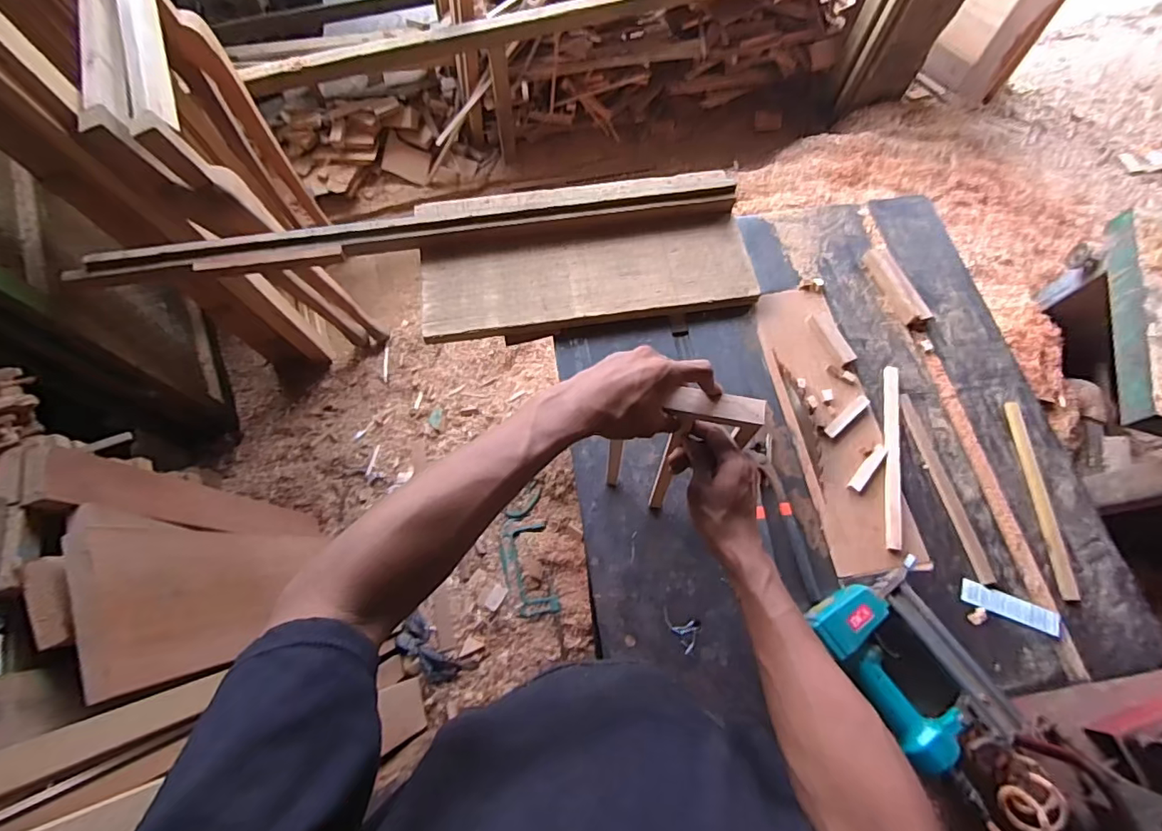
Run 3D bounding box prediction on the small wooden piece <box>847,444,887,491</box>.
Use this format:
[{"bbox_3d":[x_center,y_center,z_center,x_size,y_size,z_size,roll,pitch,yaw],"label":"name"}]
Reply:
[{"bbox_3d":[0.407,0.073,0.754,0.017,0.010,0.079,39,73,13],"label":"small wooden piece"}]

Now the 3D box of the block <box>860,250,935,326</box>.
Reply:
[{"bbox_3d":[0.512,-0.210,0.867,0.048,0.023,0.139,-20,70,-9],"label":"block"}]

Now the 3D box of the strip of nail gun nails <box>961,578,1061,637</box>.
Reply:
[{"bbox_3d":[0.558,0.250,0.690,0.122,0.010,0.033,19,69,6],"label":"strip of nail gun nails"}]

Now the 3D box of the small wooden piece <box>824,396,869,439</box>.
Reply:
[{"bbox_3d":[0.390,0.001,0.779,0.088,0.009,0.016,-36,74,-14],"label":"small wooden piece"}]

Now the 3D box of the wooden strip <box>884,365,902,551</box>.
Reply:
[{"bbox_3d":[0.448,0.053,0.763,0.024,0.006,0.274,12,69,3],"label":"wooden strip"}]

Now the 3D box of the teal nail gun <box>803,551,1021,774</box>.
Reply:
[{"bbox_3d":[0.401,0.302,0.633,0.198,0.058,0.228,-24,71,-10],"label":"teal nail gun"}]

